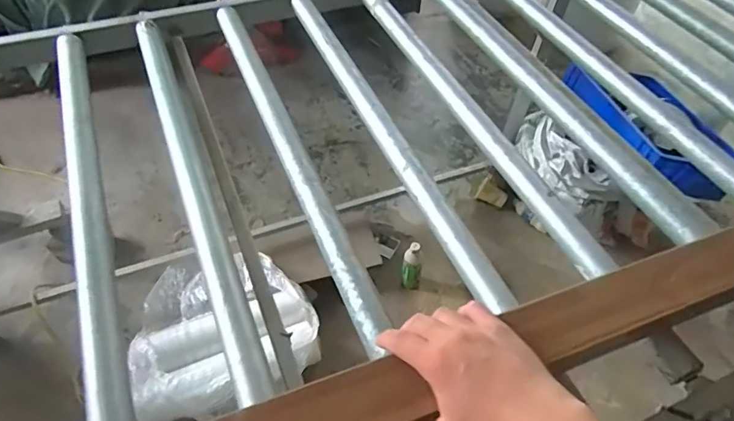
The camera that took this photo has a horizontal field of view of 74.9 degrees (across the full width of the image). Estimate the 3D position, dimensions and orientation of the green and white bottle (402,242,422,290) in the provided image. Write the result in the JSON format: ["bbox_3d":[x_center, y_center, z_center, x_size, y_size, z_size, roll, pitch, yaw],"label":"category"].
[{"bbox_3d":[0.146,0.180,1.538,0.068,0.203,0.069,19,54,10],"label":"green and white bottle"}]

